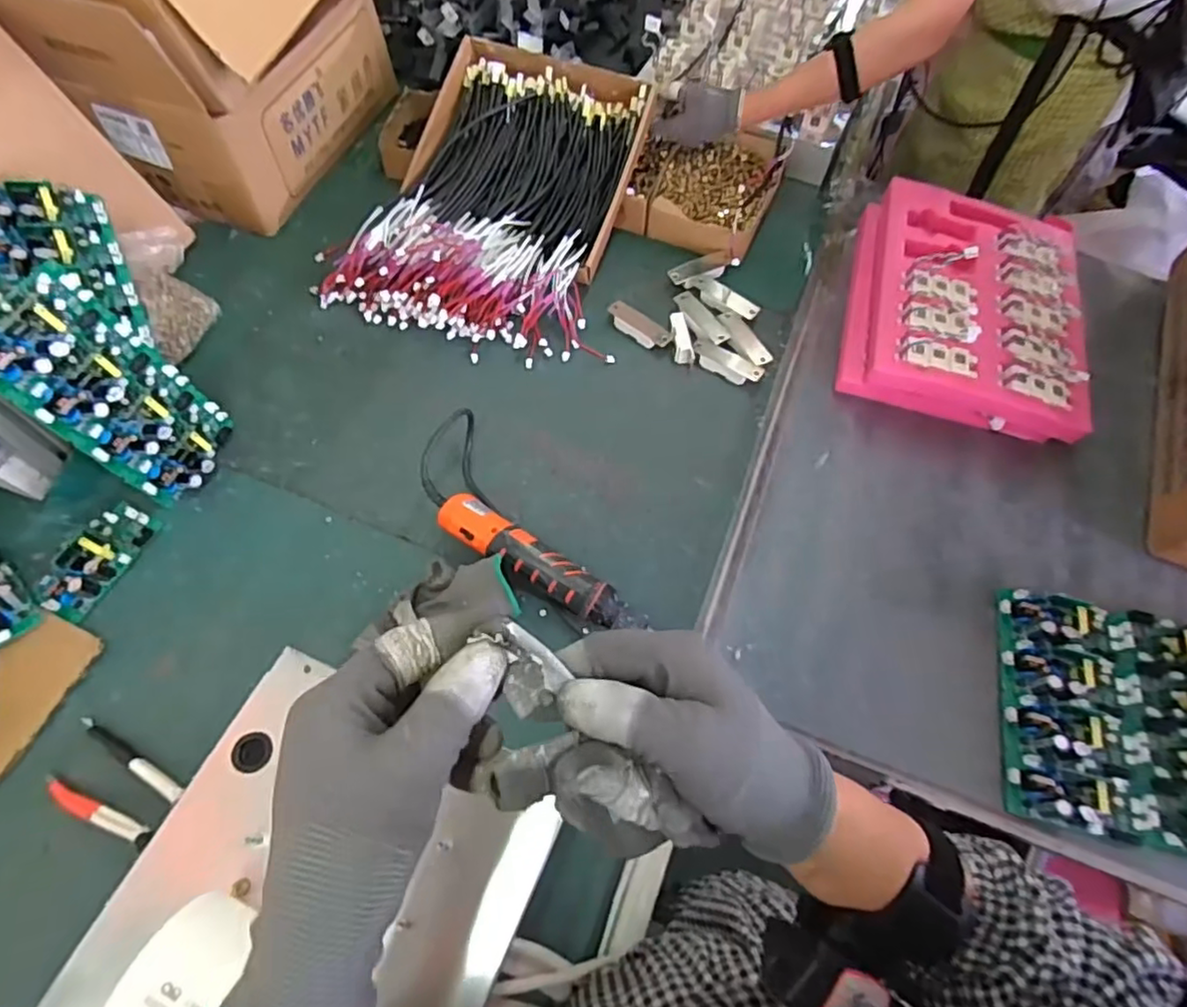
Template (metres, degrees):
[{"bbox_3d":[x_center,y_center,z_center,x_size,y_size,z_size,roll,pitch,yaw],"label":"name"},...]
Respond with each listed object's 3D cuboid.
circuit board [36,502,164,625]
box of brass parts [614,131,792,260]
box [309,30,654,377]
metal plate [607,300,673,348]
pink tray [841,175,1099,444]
[{"bbox_3d":[-0.485,0.052,0.625,0.053,0.022,0.119,24,65,8],"label":"circuit board"},{"bbox_3d":[0.147,-0.435,0.890,0.194,0.039,0.228,25,65,9],"label":"box of brass parts"},{"bbox_3d":[-0.130,-0.394,0.816,0.349,0.118,0.397,9,64,1],"label":"box"},{"bbox_3d":[0.055,-0.219,0.798,0.089,0.014,0.029,38,68,15],"label":"metal plate"},{"bbox_3d":[0.458,-0.240,0.791,0.259,0.090,0.302,16,64,4],"label":"pink tray"}]

